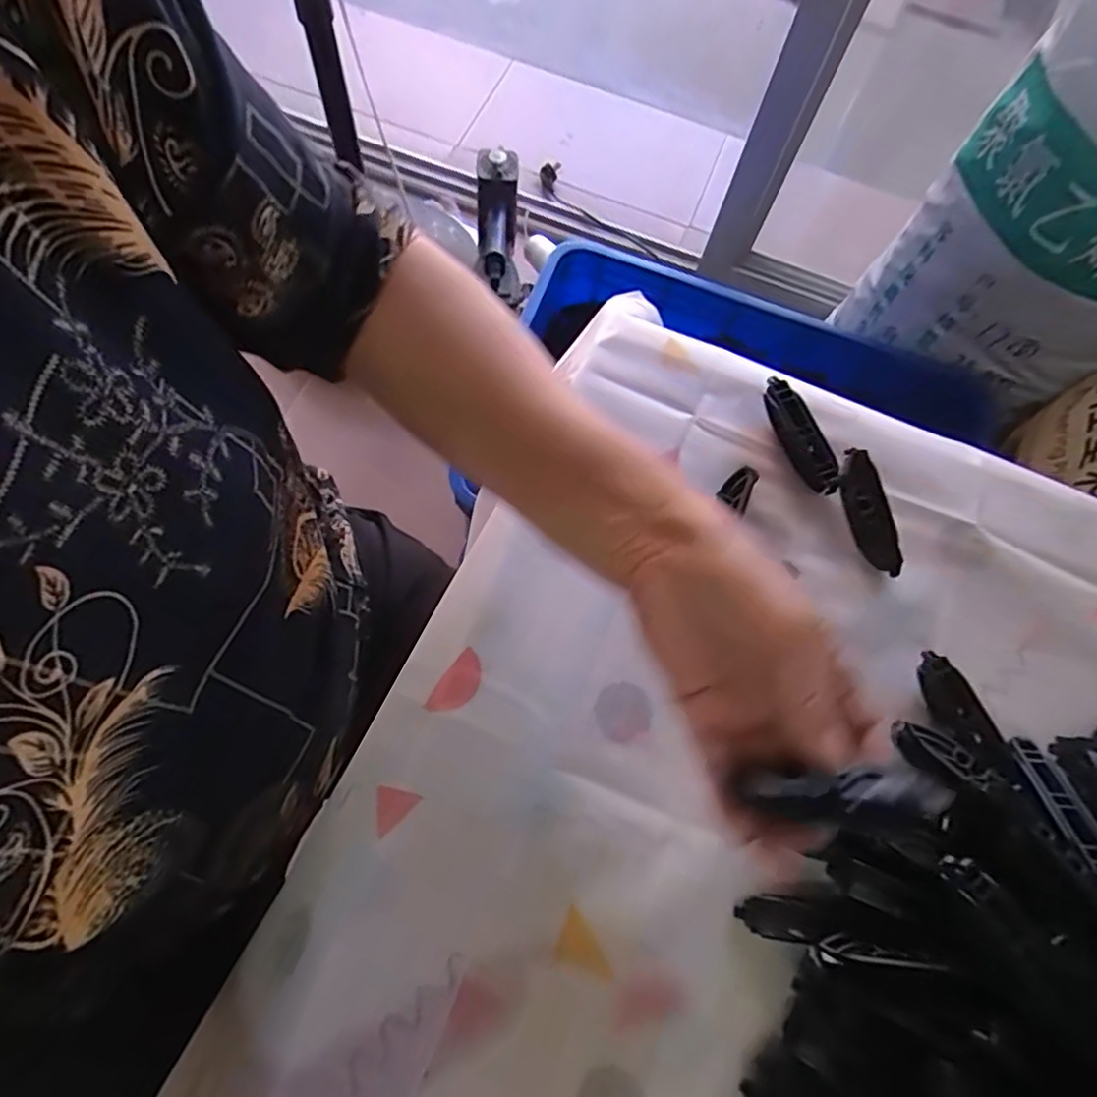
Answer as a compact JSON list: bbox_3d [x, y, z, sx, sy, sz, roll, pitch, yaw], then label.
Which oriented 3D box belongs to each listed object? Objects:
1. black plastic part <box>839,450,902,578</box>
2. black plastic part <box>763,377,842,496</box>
[{"bbox_3d":[0.197,-0.023,0.399,0.021,0.014,0.080,-9,71,-7],"label":"black plastic part"},{"bbox_3d":[0.160,-0.071,0.413,0.019,0.021,0.080,-21,73,-11],"label":"black plastic part"}]

